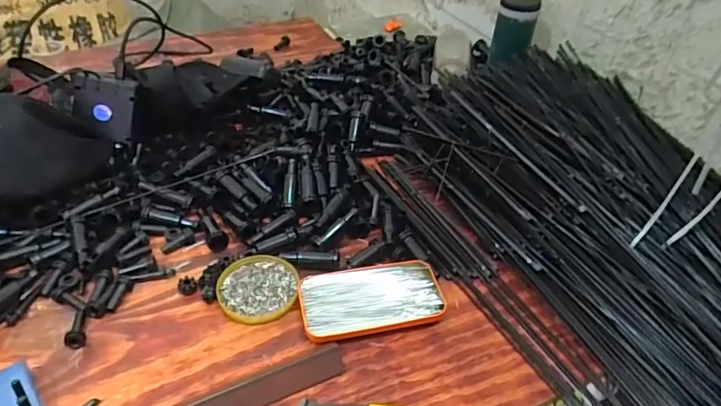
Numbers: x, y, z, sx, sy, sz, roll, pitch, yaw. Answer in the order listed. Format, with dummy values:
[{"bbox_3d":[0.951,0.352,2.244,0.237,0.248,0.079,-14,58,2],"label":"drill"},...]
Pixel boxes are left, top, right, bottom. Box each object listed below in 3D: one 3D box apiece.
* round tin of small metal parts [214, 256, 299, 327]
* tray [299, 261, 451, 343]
[{"bbox_3d":[-0.107,0.089,0.549,0.082,0.009,0.080,2,40,-2],"label":"round tin of small metal parts"},{"bbox_3d":[0.011,0.097,0.539,0.143,0.015,0.082,-8,42,-14],"label":"tray"}]

